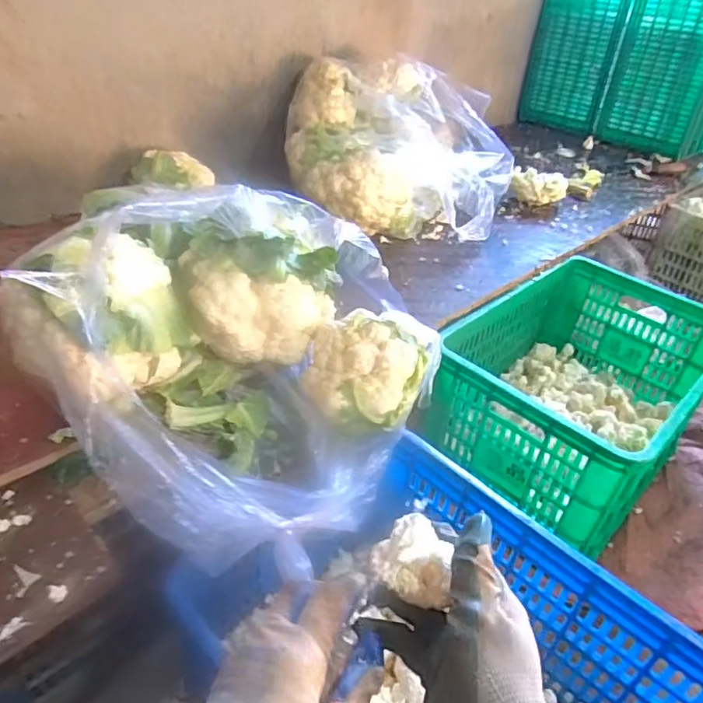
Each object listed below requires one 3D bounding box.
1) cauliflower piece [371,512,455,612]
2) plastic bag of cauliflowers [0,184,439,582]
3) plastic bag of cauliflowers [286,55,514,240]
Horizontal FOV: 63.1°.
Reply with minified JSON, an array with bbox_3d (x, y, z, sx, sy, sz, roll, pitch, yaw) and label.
[{"bbox_3d":[0.039,0.137,0.377,0.048,0.027,0.048,7,37,1],"label":"cauliflower piece"},{"bbox_3d":[-0.086,-0.011,0.685,0.350,0.263,0.467,27,41,25],"label":"plastic bag of cauliflowers"},{"bbox_3d":[0.110,-0.447,1.265,0.502,0.243,0.484,3,37,-5],"label":"plastic bag of cauliflowers"}]

